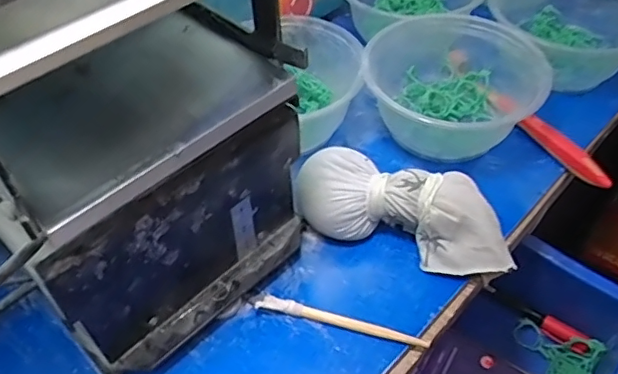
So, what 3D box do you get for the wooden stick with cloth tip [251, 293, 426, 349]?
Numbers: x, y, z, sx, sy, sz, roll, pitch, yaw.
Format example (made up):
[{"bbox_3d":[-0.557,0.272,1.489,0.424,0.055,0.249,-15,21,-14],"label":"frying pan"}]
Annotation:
[{"bbox_3d":[0.020,0.083,0.345,0.105,0.010,0.011,12,49,12],"label":"wooden stick with cloth tip"}]

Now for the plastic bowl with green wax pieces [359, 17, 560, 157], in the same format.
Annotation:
[{"bbox_3d":[0.110,-0.074,0.441,0.128,0.063,0.125,0,48,1],"label":"plastic bowl with green wax pieces"}]

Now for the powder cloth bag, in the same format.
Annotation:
[{"bbox_3d":[0.064,0.016,0.375,0.140,0.048,0.051,15,50,14],"label":"powder cloth bag"}]

